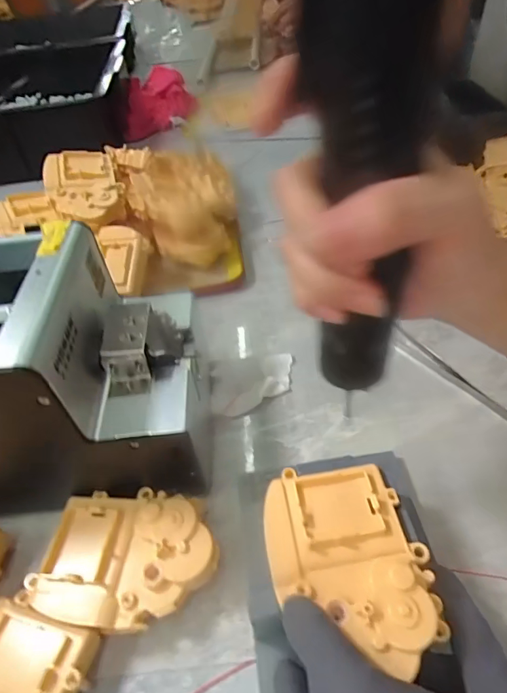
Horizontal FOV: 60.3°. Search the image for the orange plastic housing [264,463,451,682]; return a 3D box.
[{"bbox_3d":[0.045,0.099,0.210,0.074,0.013,0.090,-7,46,1],"label":"orange plastic housing"}]

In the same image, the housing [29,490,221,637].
[{"bbox_3d":[-0.072,0.121,0.255,0.101,0.030,0.080,5,48,12],"label":"housing"}]

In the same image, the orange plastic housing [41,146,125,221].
[{"bbox_3d":[-0.174,-0.165,0.448,0.071,0.020,0.090,-17,64,-19],"label":"orange plastic housing"}]

